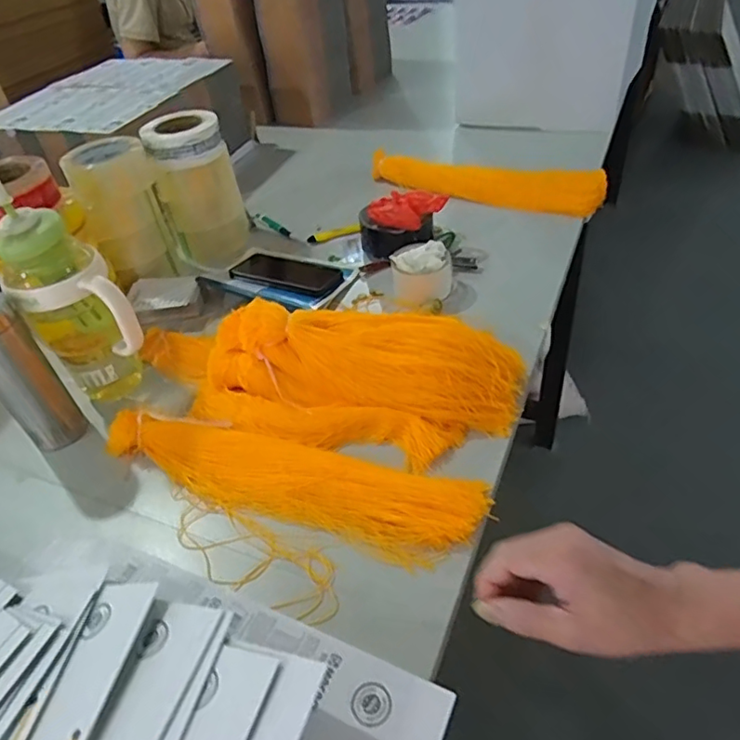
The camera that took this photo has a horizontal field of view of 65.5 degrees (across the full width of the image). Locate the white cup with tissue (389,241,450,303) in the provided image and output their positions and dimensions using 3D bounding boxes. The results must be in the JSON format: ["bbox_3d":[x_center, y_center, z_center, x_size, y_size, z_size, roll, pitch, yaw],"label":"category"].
[{"bbox_3d":[0.073,-0.140,0.824,0.085,0.065,0.072,-7,42,1],"label":"white cup with tissue"}]

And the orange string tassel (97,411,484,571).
[{"bbox_3d":[-0.093,0.110,0.606,0.416,0.029,0.095,10,45,19],"label":"orange string tassel"}]

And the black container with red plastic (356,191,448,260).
[{"bbox_3d":[0.043,-0.219,0.894,0.104,0.095,0.117,27,52,32],"label":"black container with red plastic"}]

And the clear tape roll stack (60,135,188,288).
[{"bbox_3d":[-0.371,-0.233,0.888,0.117,0.199,0.100,-25,45,-19],"label":"clear tape roll stack"}]

